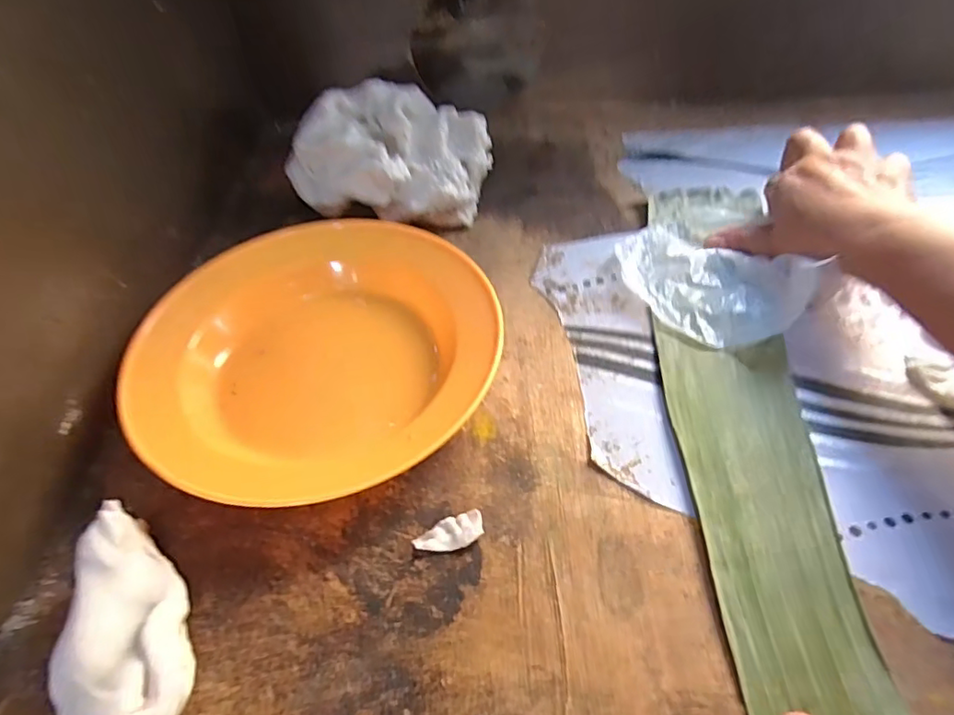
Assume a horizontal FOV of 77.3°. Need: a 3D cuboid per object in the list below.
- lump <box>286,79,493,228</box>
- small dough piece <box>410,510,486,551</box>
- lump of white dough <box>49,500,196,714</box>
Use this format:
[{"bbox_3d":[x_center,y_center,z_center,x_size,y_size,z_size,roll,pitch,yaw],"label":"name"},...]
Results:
[{"bbox_3d":[-0.064,-0.161,0.477,0.151,0.079,0.103,10,52,15],"label":"lump"},{"bbox_3d":[-0.014,0.090,0.305,0.035,0.005,0.018,-15,50,-6],"label":"small dough piece"},{"bbox_3d":[-0.158,0.120,0.265,0.055,0.046,0.102,-15,50,-7],"label":"lump of white dough"}]

